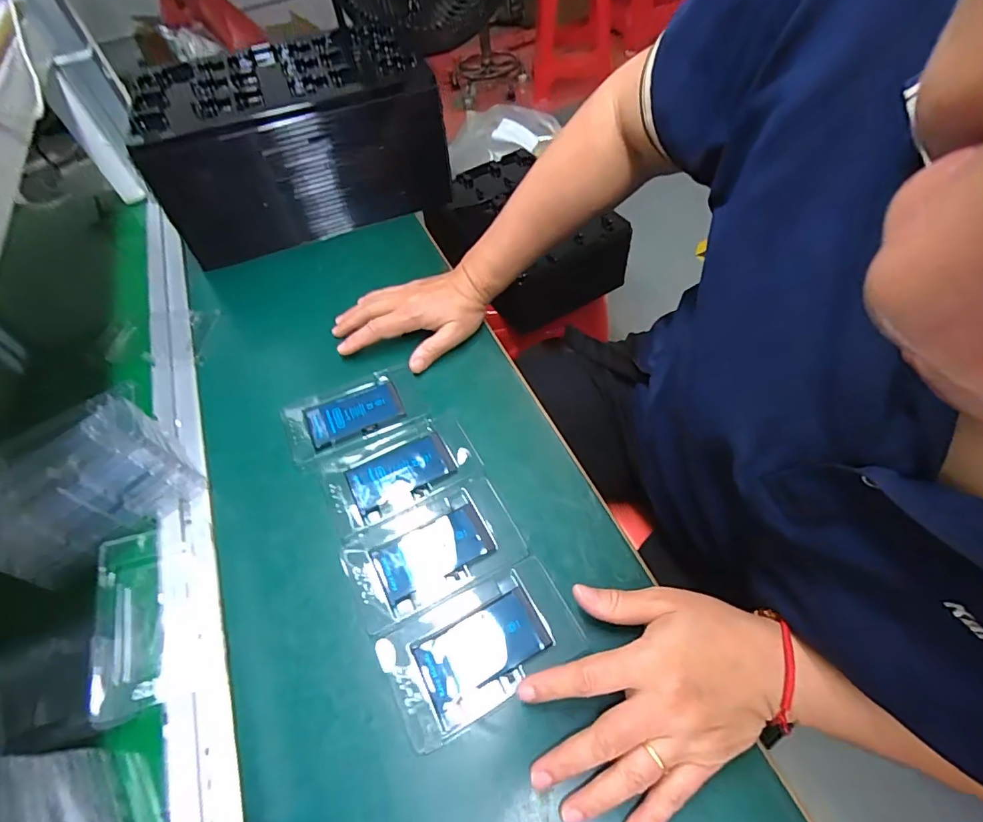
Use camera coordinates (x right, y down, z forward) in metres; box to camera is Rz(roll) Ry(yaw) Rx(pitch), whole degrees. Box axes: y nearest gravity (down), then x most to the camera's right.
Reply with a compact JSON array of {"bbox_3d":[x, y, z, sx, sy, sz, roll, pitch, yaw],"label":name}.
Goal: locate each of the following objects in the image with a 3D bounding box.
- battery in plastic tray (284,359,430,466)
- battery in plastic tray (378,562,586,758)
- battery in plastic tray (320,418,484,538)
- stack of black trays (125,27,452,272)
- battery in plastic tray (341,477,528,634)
[{"bbox_3d":[-0.129,-0.001,0.456,0.123,0.009,0.070,-22,57,-11],"label":"battery in plastic tray"},{"bbox_3d":[-0.007,0.157,0.329,0.126,0.010,0.074,-25,58,-13],"label":"battery in plastic tray"},{"bbox_3d":[-0.077,0.050,0.413,0.125,0.006,0.072,-25,58,-12],"label":"battery in plastic tray"},{"bbox_3d":[-0.257,-0.354,0.629,0.319,0.141,0.218,-23,57,-11],"label":"stack of black trays"},{"bbox_3d":[-0.045,0.104,0.371,0.126,0.007,0.074,-24,57,-12],"label":"battery in plastic tray"}]

